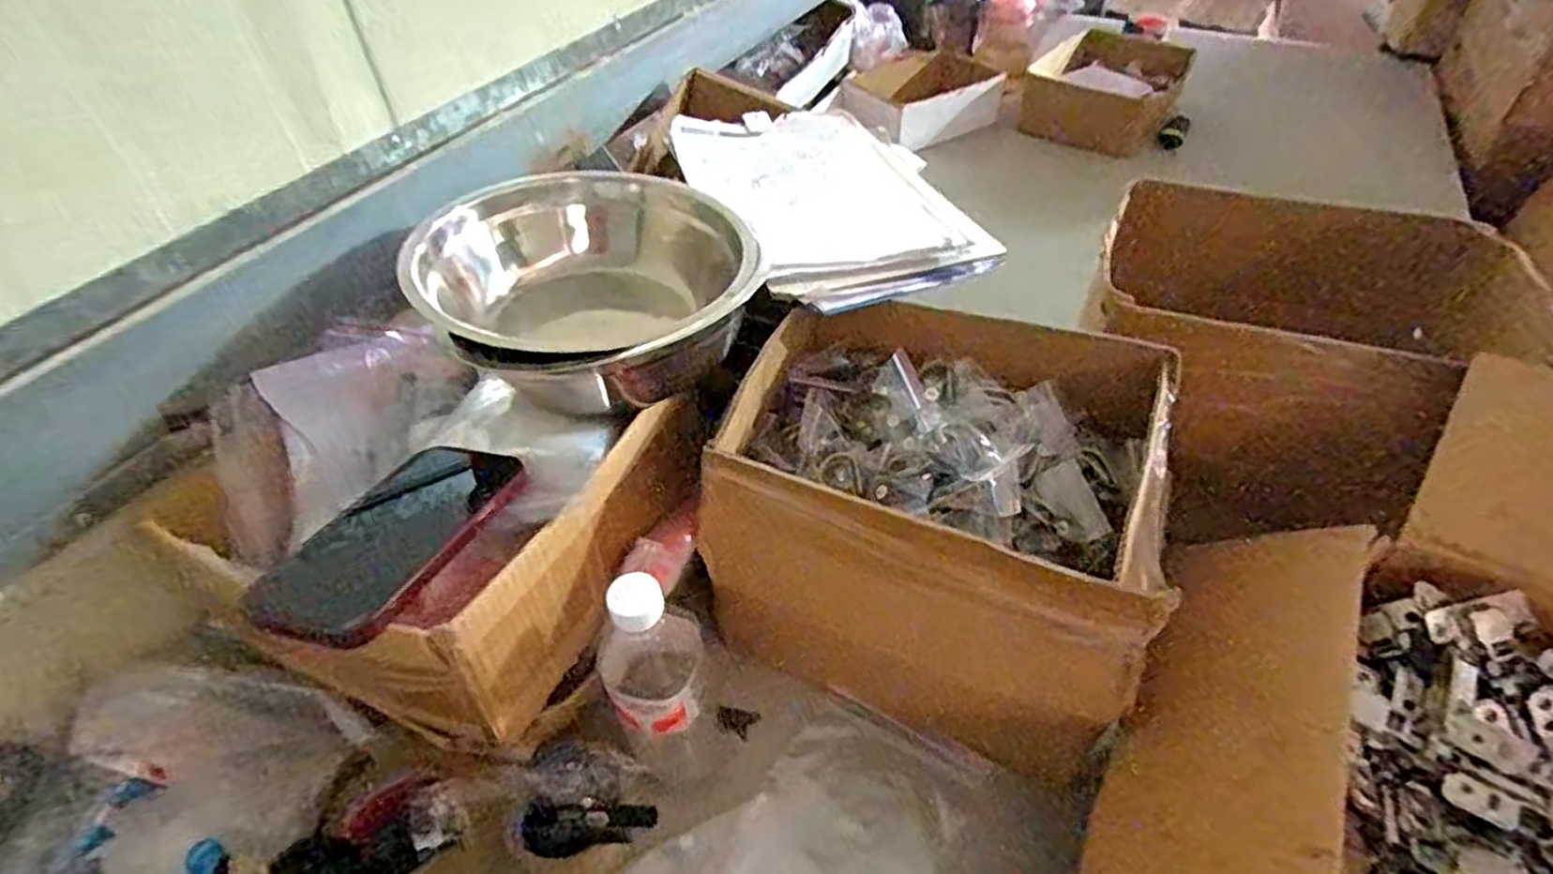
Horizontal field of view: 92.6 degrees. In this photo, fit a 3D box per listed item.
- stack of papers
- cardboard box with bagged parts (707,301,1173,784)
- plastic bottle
[{"bbox_3d":[0.048,-0.242,0.740,0.245,0.047,0.329,-22,49,-18],"label":"stack of papers"},{"bbox_3d":[0.125,0.052,0.585,0.313,0.180,0.269,13,48,15],"label":"cardboard box with bagged parts"},{"bbox_3d":[-0.079,0.181,0.518,0.067,0.229,0.058,-16,47,-13],"label":"plastic bottle"}]

